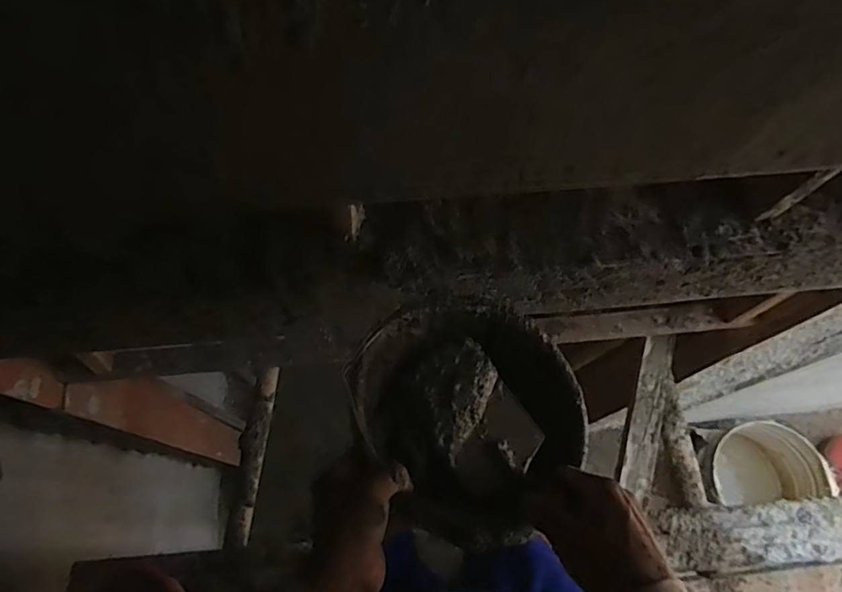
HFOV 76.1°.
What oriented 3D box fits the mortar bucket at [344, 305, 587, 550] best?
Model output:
[{"bbox_3d":[0.059,0.115,0.576,0.204,0.142,0.218,1,68,-2],"label":"mortar bucket"}]

